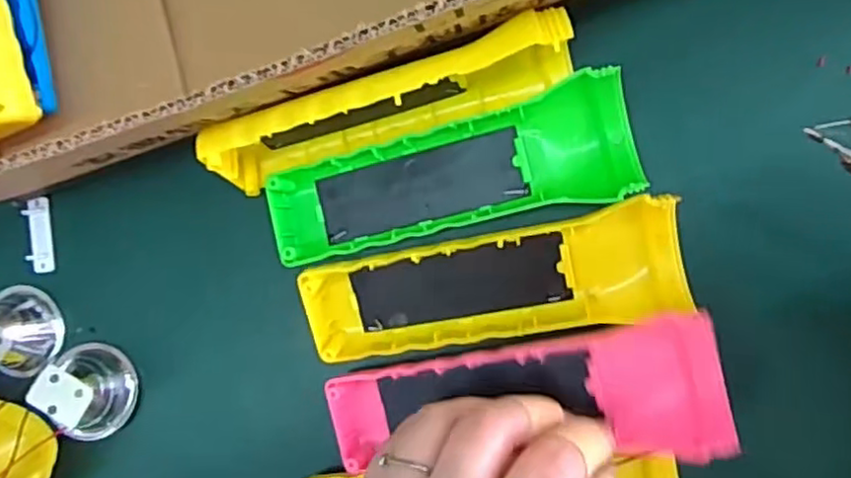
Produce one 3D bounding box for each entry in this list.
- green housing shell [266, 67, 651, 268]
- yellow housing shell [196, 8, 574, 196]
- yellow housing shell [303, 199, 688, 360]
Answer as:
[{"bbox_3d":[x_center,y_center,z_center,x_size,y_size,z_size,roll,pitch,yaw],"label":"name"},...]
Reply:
[{"bbox_3d":[0.008,-0.026,0.281,0.156,0.022,0.046,-13,87,9],"label":"green housing shell"},{"bbox_3d":[-0.017,-0.053,0.270,0.153,0.048,0.025,-16,86,9],"label":"yellow housing shell"},{"bbox_3d":[0.026,0.019,0.275,0.156,0.021,0.046,-8,88,9],"label":"yellow housing shell"}]

